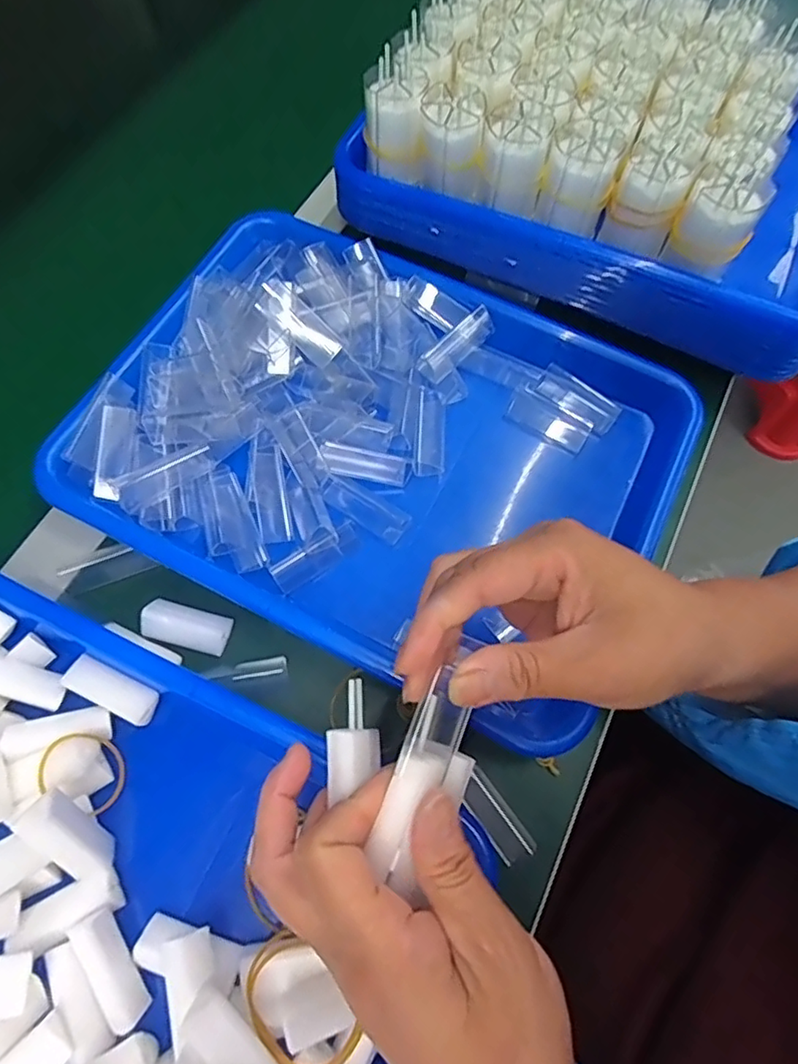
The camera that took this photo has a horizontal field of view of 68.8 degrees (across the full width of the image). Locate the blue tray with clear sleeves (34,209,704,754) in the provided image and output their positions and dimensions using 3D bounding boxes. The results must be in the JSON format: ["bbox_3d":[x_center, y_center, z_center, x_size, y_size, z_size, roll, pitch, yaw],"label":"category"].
[{"bbox_3d":[-0.005,-0.055,0.347,0.327,0.056,0.250,26,70,9],"label":"blue tray with clear sleeves"}]

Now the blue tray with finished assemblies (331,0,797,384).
[{"bbox_3d":[0.149,-0.267,0.398,0.320,0.100,0.239,24,69,5],"label":"blue tray with finished assemblies"}]

